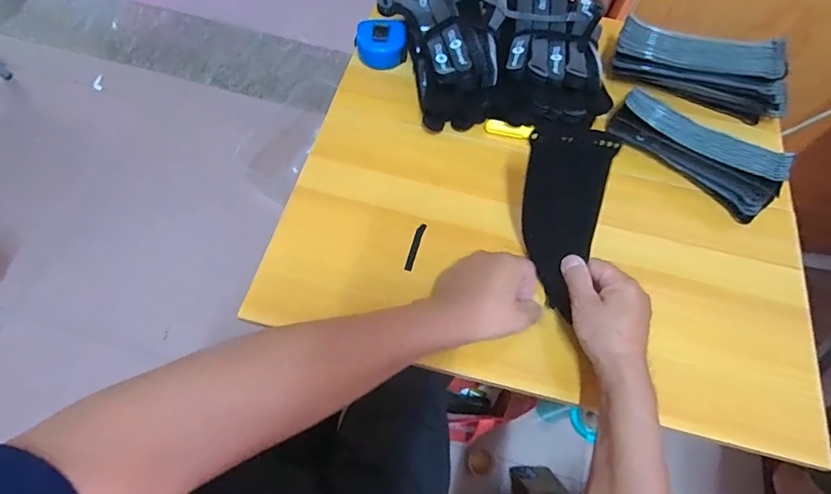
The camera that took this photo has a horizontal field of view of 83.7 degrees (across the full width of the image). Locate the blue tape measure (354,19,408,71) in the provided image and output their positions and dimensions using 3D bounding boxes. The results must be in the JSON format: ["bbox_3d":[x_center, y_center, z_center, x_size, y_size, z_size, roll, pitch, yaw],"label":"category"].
[{"bbox_3d":[-0.046,-0.281,0.643,0.069,0.030,0.062,1,64,-2],"label":"blue tape measure"}]

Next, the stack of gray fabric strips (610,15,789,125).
[{"bbox_3d":[0.386,-0.245,0.624,0.232,0.078,0.076,20,65,7],"label":"stack of gray fabric strips"}]

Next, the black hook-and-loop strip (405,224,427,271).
[{"bbox_3d":[0.000,-0.001,0.525,0.008,0.004,0.060,16,64,5],"label":"black hook-and-loop strip"}]

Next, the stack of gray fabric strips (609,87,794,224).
[{"bbox_3d":[0.347,-0.123,0.577,0.210,0.048,0.083,33,67,13],"label":"stack of gray fabric strips"}]

